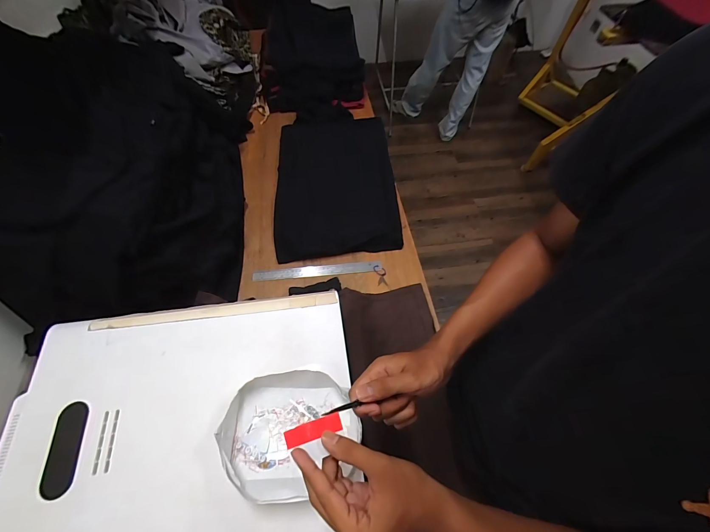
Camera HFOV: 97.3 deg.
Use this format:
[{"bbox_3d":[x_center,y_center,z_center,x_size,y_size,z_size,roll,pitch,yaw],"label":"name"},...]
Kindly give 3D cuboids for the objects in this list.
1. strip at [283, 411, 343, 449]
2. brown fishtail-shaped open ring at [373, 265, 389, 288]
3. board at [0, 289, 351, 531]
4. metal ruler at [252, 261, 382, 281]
[{"bbox_3d":[-0.042,0.168,0.320,0.058,0.004,0.017,-11,60,-23],"label":"strip"},{"bbox_3d":[0.066,0.024,0.790,0.028,0.005,0.061,-10,61,-5],"label":"brown fishtail-shaped open ring"},{"bbox_3d":[-0.256,0.245,0.473,0.501,0.026,0.396,-8,61,-4],"label":"board"},{"bbox_3d":[-0.093,0.012,0.792,0.320,0.005,0.030,-5,68,-3],"label":"metal ruler"}]

